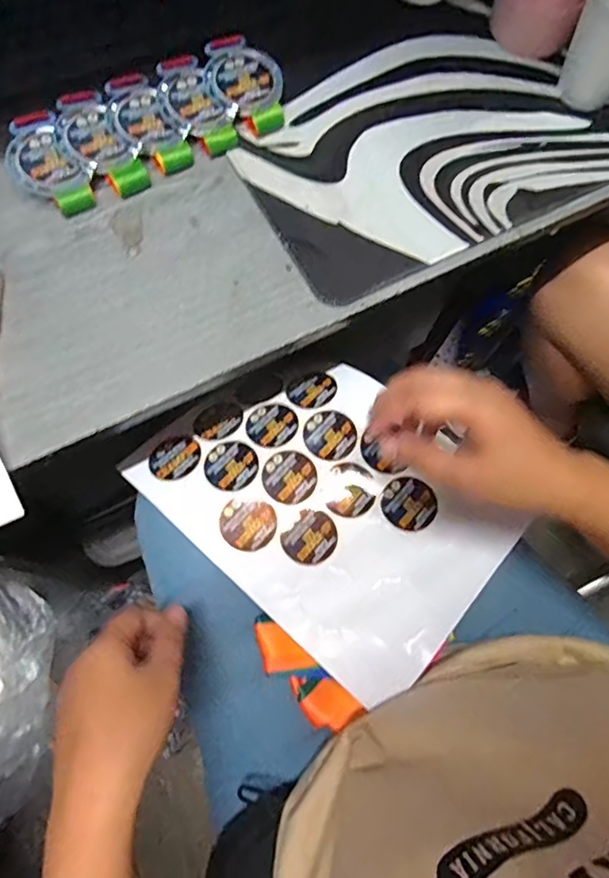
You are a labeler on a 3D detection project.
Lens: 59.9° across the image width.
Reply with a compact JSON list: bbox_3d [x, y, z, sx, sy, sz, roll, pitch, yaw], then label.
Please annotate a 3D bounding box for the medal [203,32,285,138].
[{"bbox_3d":[-0.050,-0.293,0.440,0.060,0.024,0.083,-6,72,-4],"label":"medal"}]

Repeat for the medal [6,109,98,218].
[{"bbox_3d":[-0.197,-0.210,0.409,0.053,0.021,0.084,-37,77,-13],"label":"medal"}]

